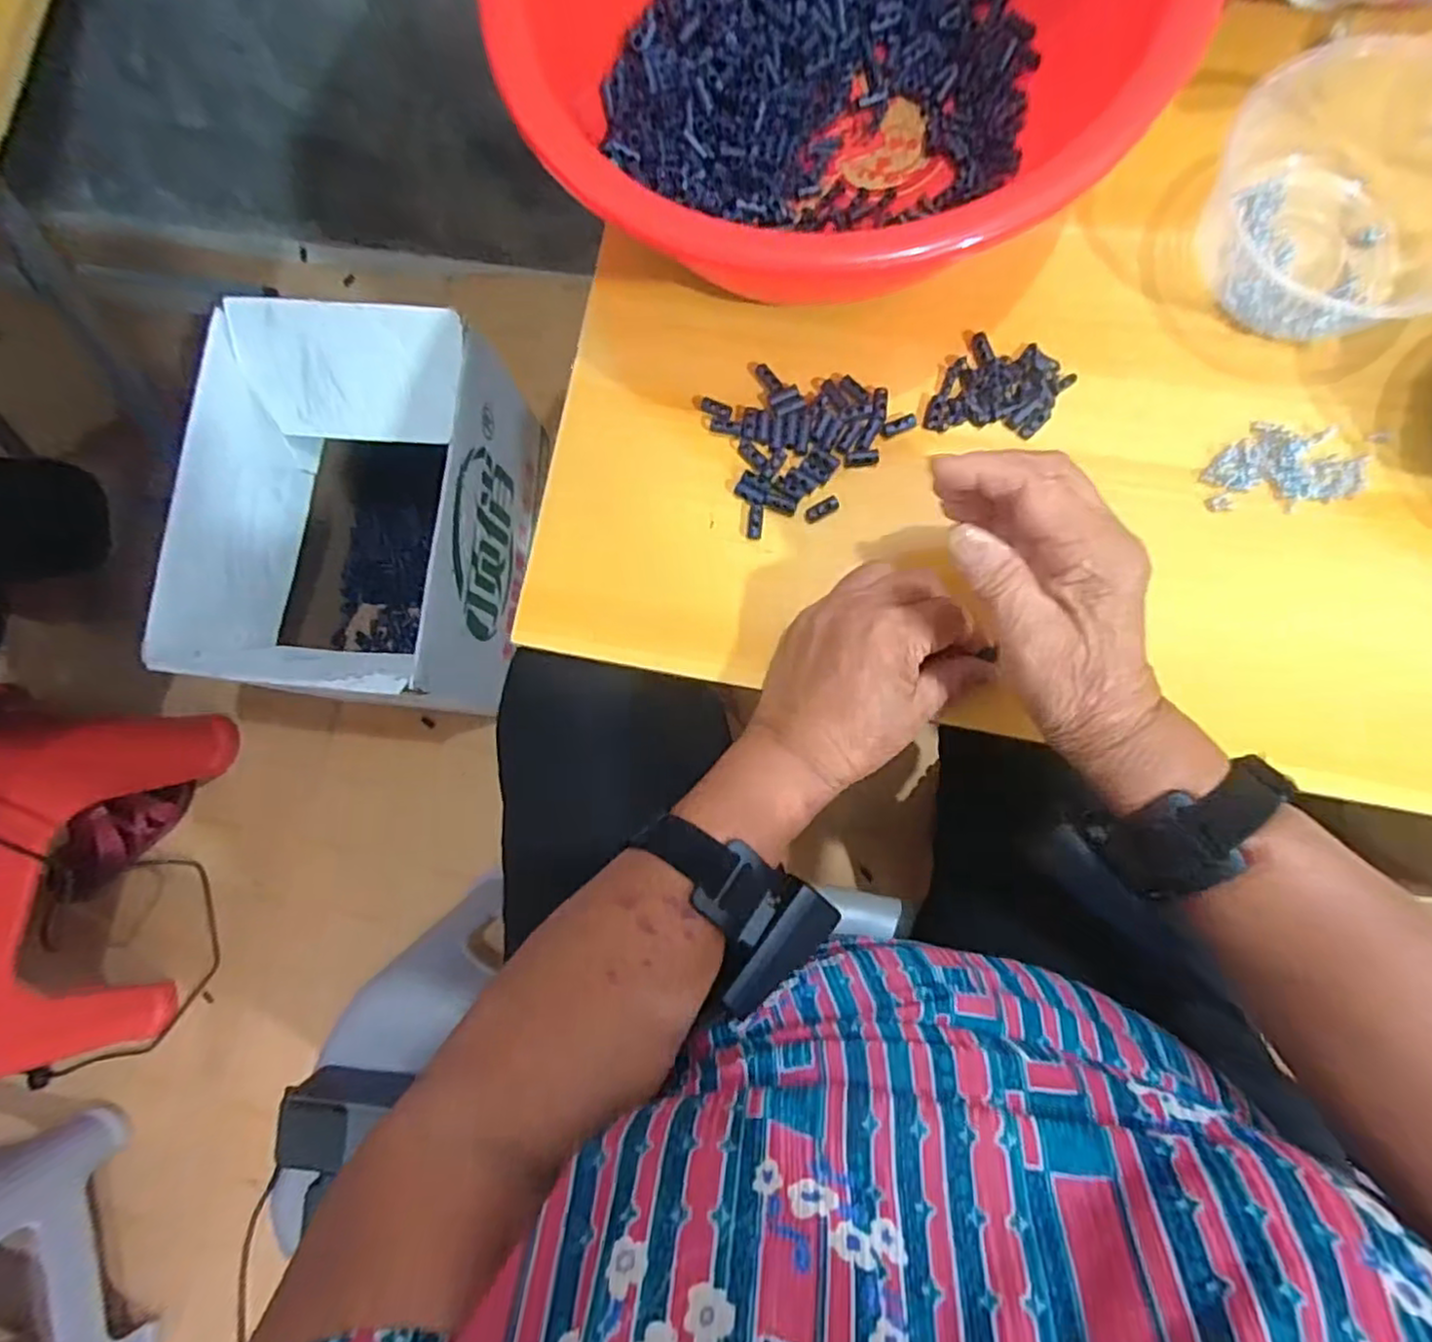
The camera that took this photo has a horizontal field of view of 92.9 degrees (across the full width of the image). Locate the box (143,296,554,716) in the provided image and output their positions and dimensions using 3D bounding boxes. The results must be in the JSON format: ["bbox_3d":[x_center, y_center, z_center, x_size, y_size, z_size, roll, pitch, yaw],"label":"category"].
[{"bbox_3d":[-0.407,-0.175,0.834,0.314,0.291,0.398,5,83,5],"label":"box"}]

